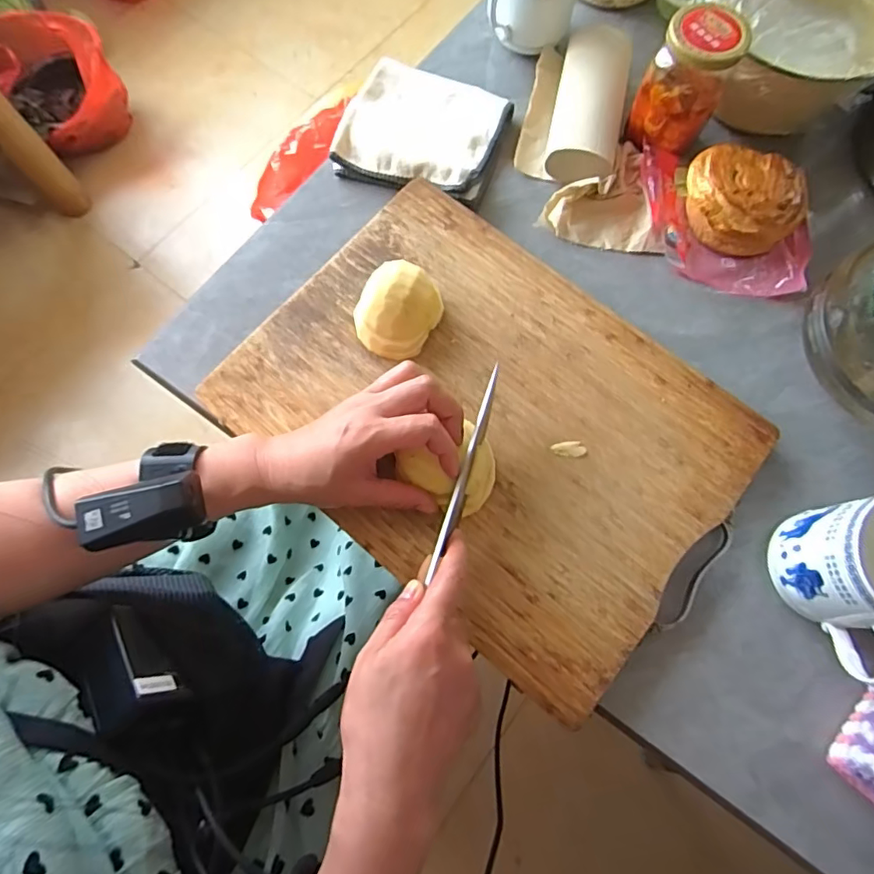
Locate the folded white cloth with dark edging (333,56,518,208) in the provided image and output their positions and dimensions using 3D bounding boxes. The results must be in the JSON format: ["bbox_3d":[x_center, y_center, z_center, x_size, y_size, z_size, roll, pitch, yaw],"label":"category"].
[{"bbox_3d":[-0.013,-0.289,0.508,0.144,0.029,0.132,18,74,4],"label":"folded white cloth with dark edging"}]

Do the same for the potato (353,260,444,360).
[{"bbox_3d":[-0.031,-0.100,0.423,0.057,0.034,0.067,28,75,7],"label":"potato"}]

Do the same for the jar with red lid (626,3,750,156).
[{"bbox_3d":[0.215,-0.307,0.468,0.063,0.088,0.059,0,74,-1],"label":"jar with red lid"}]

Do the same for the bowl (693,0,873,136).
[{"bbox_3d":[0.319,-0.362,0.493,0.166,0.096,0.168,0,74,-1],"label":"bowl"}]

